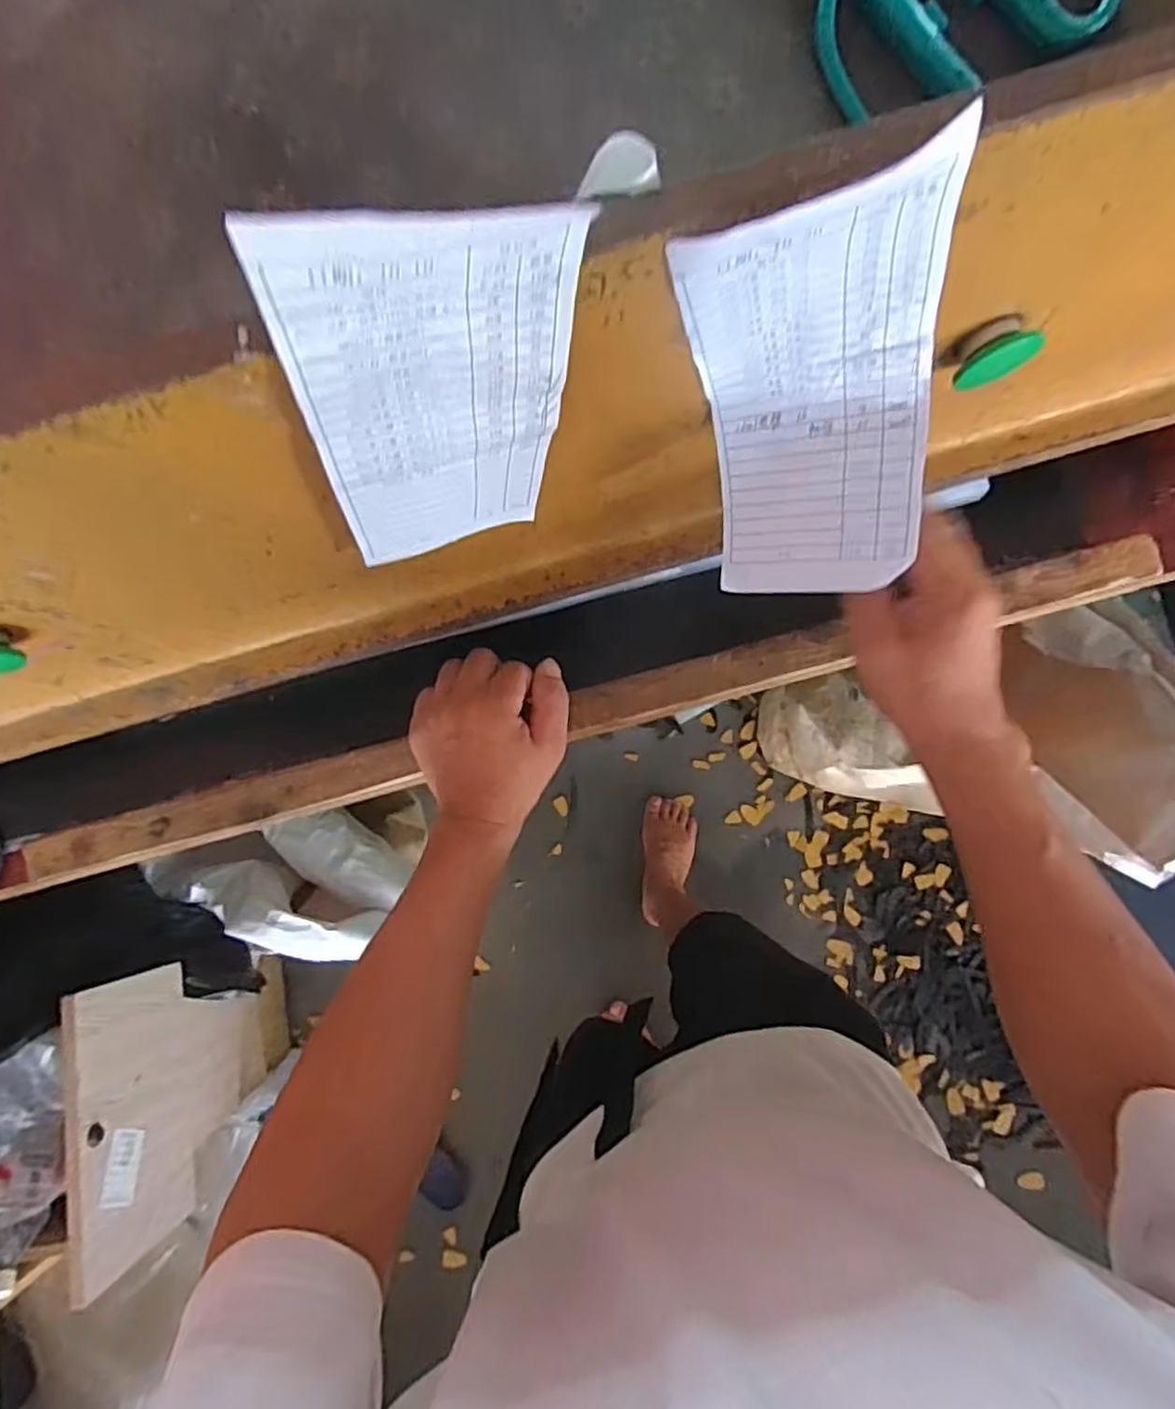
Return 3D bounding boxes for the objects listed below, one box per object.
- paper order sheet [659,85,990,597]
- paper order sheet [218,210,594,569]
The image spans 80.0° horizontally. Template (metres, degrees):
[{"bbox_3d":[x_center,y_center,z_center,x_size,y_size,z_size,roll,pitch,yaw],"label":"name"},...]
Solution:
[{"bbox_3d":[0.091,-0.124,0.288,0.098,0.181,0.062,7,63,19],"label":"paper order sheet"},{"bbox_3d":[-0.057,-0.108,0.276,0.092,0.194,0.009,-16,81,-12],"label":"paper order sheet"}]

